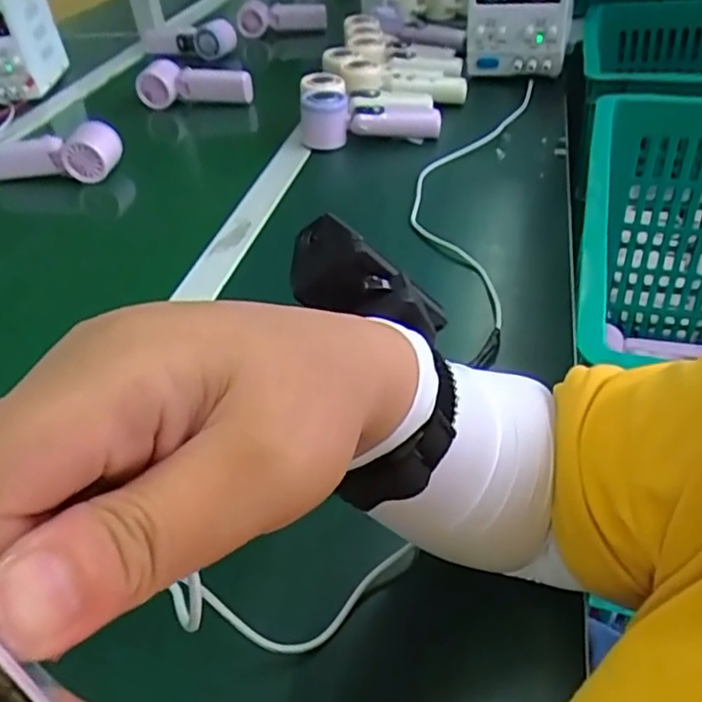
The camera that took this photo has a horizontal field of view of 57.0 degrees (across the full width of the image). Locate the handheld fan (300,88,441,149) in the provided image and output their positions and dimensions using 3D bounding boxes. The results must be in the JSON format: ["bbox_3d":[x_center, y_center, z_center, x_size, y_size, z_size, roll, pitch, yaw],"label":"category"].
[{"bbox_3d":[0.025,-0.298,0.818,0.172,0.059,0.073,5,41,14],"label":"handheld fan"}]

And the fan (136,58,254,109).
[{"bbox_3d":[-0.240,-0.409,0.989,0.172,0.055,0.060,6,41,15],"label":"fan"}]

